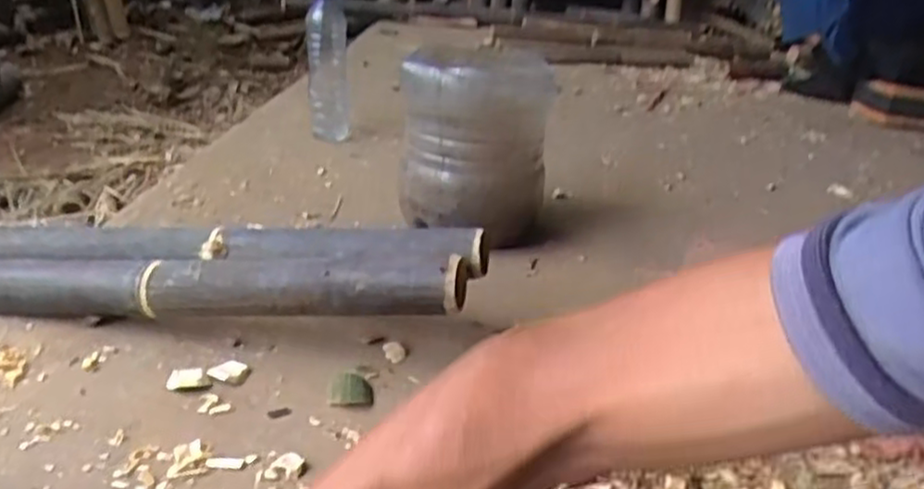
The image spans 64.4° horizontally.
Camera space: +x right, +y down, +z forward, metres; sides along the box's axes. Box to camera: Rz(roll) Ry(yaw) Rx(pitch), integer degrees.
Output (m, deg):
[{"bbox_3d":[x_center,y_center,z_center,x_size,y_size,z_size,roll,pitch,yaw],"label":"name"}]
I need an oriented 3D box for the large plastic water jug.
[{"bbox_3d":[0.018,-0.172,1.182,0.235,0.276,0.279,5,27,-2],"label":"large plastic water jug"}]

